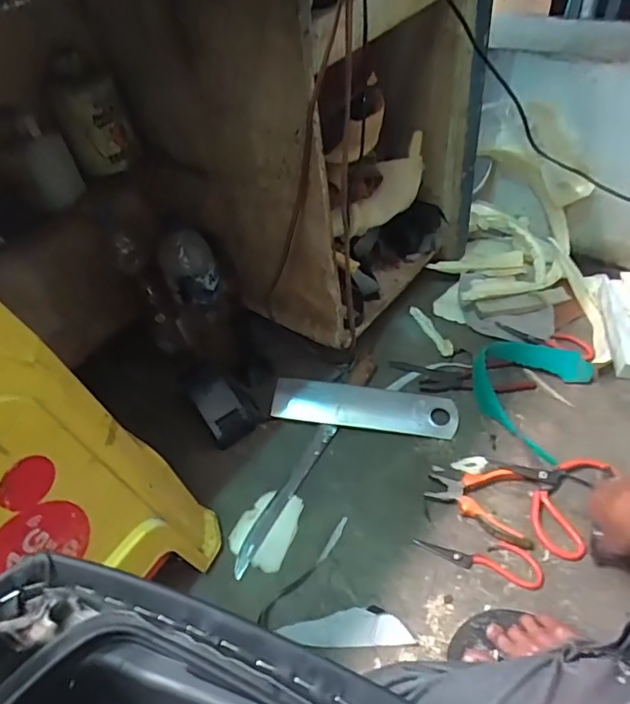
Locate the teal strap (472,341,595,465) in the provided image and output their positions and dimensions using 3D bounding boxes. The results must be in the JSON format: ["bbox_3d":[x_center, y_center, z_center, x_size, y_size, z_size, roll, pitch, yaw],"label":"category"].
[{"bbox_3d":[0.354,0.058,0.874,0.181,0.039,0.214,23,54,23],"label":"teal strap"}]

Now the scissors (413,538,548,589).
[{"bbox_3d":[0.227,0.277,0.717,0.167,0.006,0.052,15,51,17],"label":"scissors"}]

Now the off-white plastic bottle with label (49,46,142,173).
[{"bbox_3d":[-0.317,-0.340,0.743,0.091,0.145,0.071,-16,47,-9],"label":"off-white plastic bottle with label"}]

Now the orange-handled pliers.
[{"bbox_3d":[0.236,0.220,0.758,0.138,0.018,0.111,5,49,9],"label":"orange-handled pliers"}]

